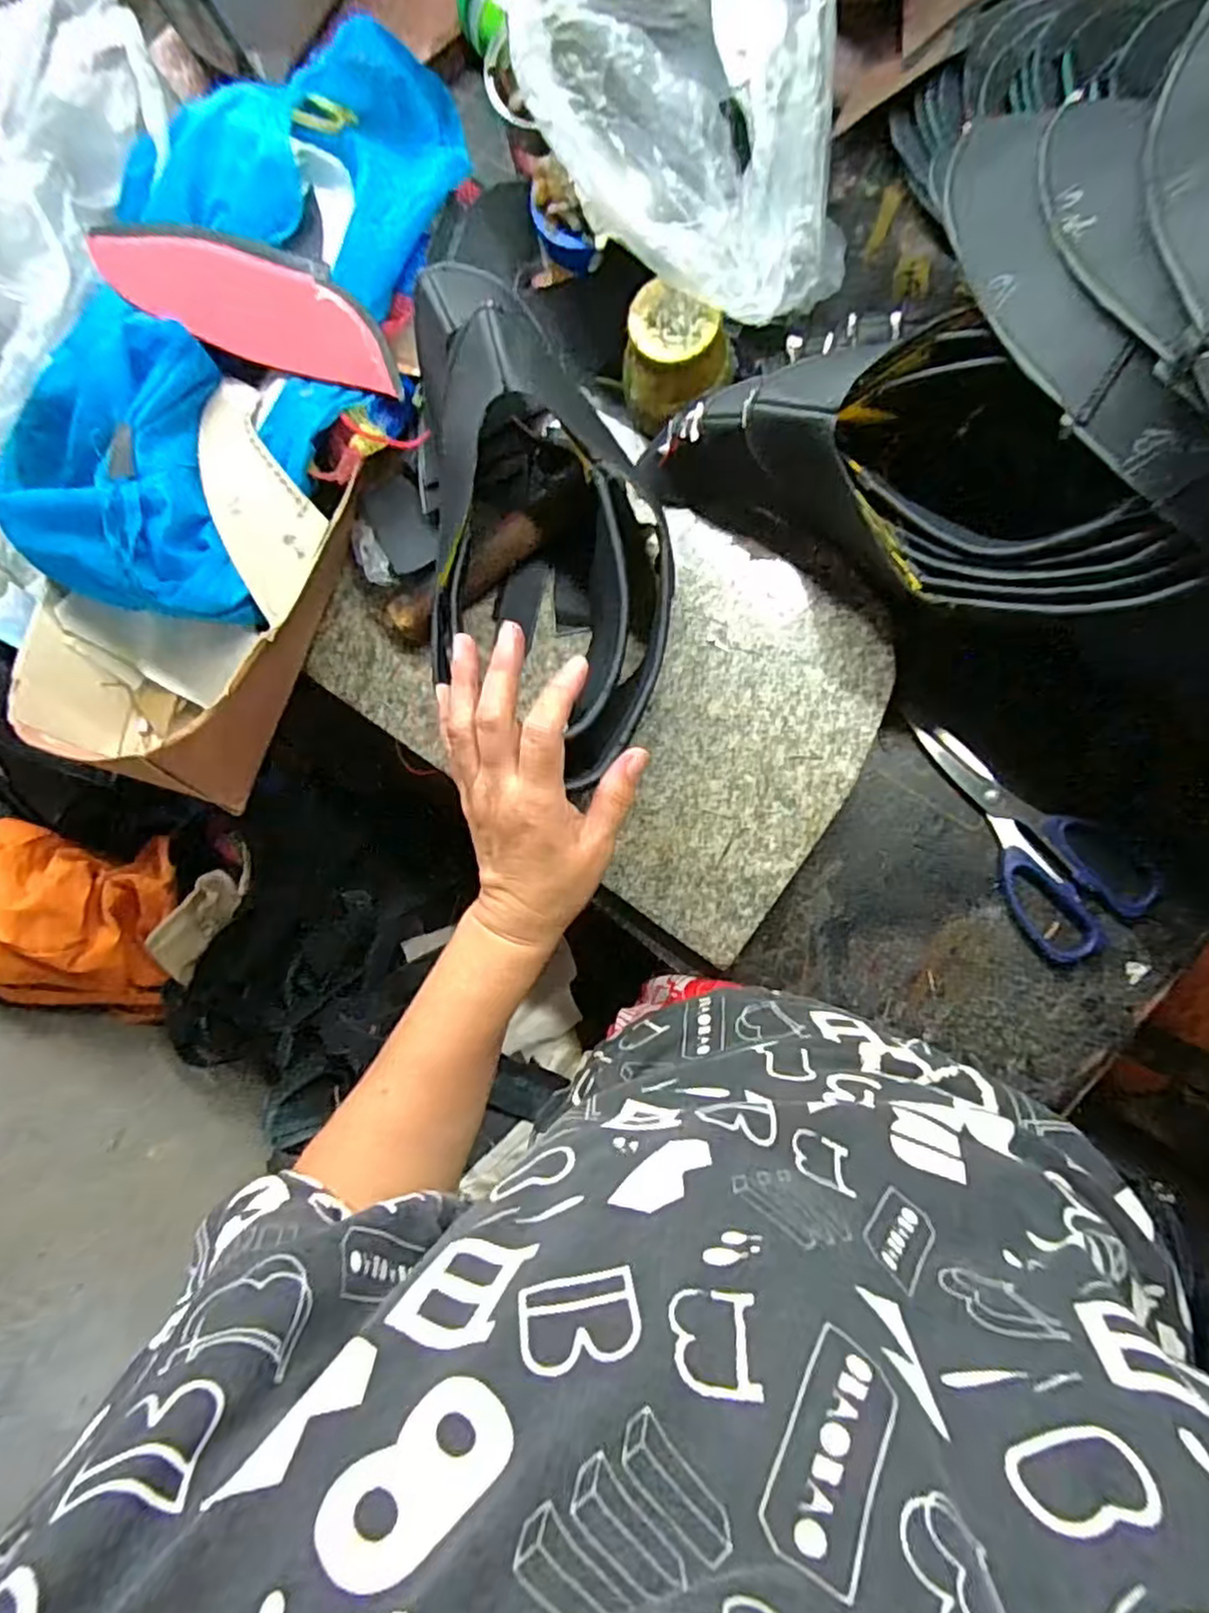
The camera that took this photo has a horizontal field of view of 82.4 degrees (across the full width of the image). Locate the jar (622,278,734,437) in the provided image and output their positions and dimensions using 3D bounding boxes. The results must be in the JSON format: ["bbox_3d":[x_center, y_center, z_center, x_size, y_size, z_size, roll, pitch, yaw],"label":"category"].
[{"bbox_3d":[0.042,-0.277,0.431,0.063,0.055,0.058,0,89,10],"label":"jar"}]

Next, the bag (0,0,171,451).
[{"bbox_3d":[-0.353,-0.364,0.434,0.101,0.067,0.276,20,93,10],"label":"bag"}]

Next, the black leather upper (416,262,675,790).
[{"bbox_3d":[-0.041,-0.165,0.412,0.143,0.069,0.295,-20,94,9],"label":"black leather upper"}]

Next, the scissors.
[{"bbox_3d":[0.268,0.013,0.441,0.082,0.020,0.171,-40,83,7],"label":"scissors"}]

